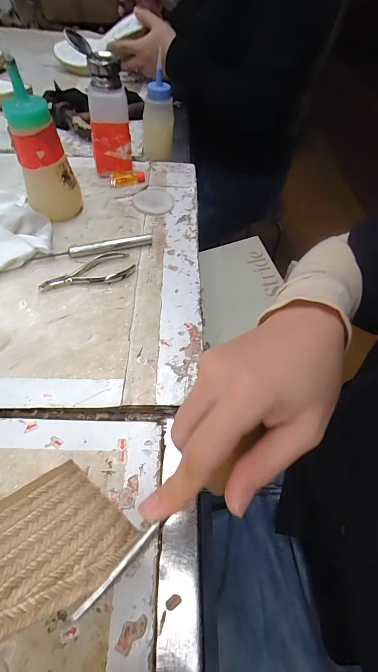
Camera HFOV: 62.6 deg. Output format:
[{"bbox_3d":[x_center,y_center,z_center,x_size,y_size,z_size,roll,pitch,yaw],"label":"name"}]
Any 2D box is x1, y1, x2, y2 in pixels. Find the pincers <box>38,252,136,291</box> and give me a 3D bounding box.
[{"bbox_3d":[-0.116,-0.076,0.360,0.103,0.007,0.043,-8,55,-12],"label":"pincers"}]

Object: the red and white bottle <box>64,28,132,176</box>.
[{"bbox_3d":[-0.116,-0.305,0.433,0.057,0.152,0.056,-18,58,-18],"label":"red and white bottle"}]

